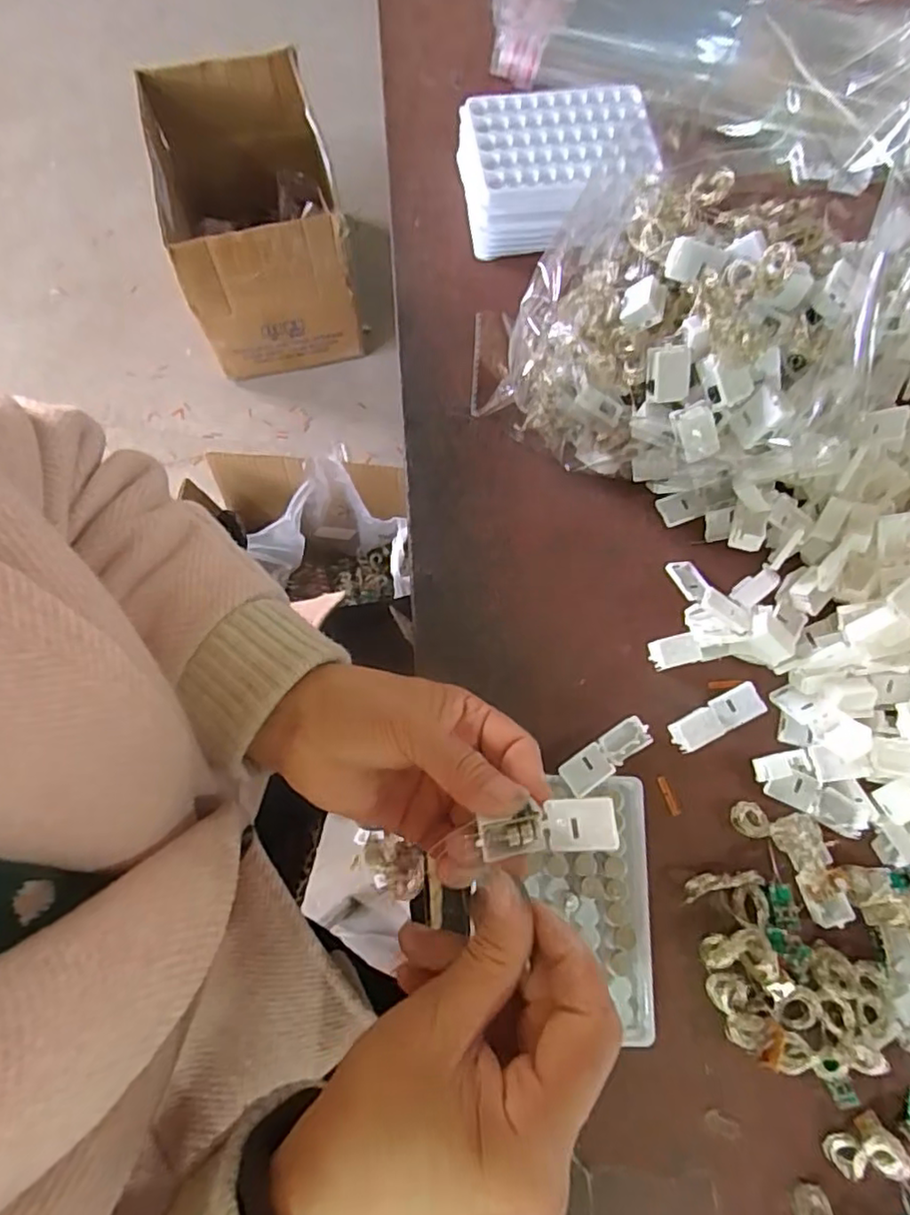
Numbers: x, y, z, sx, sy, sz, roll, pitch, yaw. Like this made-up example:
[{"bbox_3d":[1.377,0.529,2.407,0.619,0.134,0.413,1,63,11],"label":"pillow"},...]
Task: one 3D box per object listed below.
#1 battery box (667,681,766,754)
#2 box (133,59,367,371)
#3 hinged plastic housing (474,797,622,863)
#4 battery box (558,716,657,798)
[{"bbox_3d":[0.151,0.063,0.358,0.055,0.011,0.019,-25,77,-7],"label":"battery box"},{"bbox_3d":[-0.355,-0.692,1.129,0.275,0.302,0.428,-15,76,-5],"label":"box"},{"bbox_3d":[0.036,0.087,0.243,0.053,0.013,0.020,-13,75,9],"label":"hinged plastic housing"},{"bbox_3d":[0.084,0.084,0.352,0.054,0.012,0.021,-35,78,-10],"label":"battery box"}]

